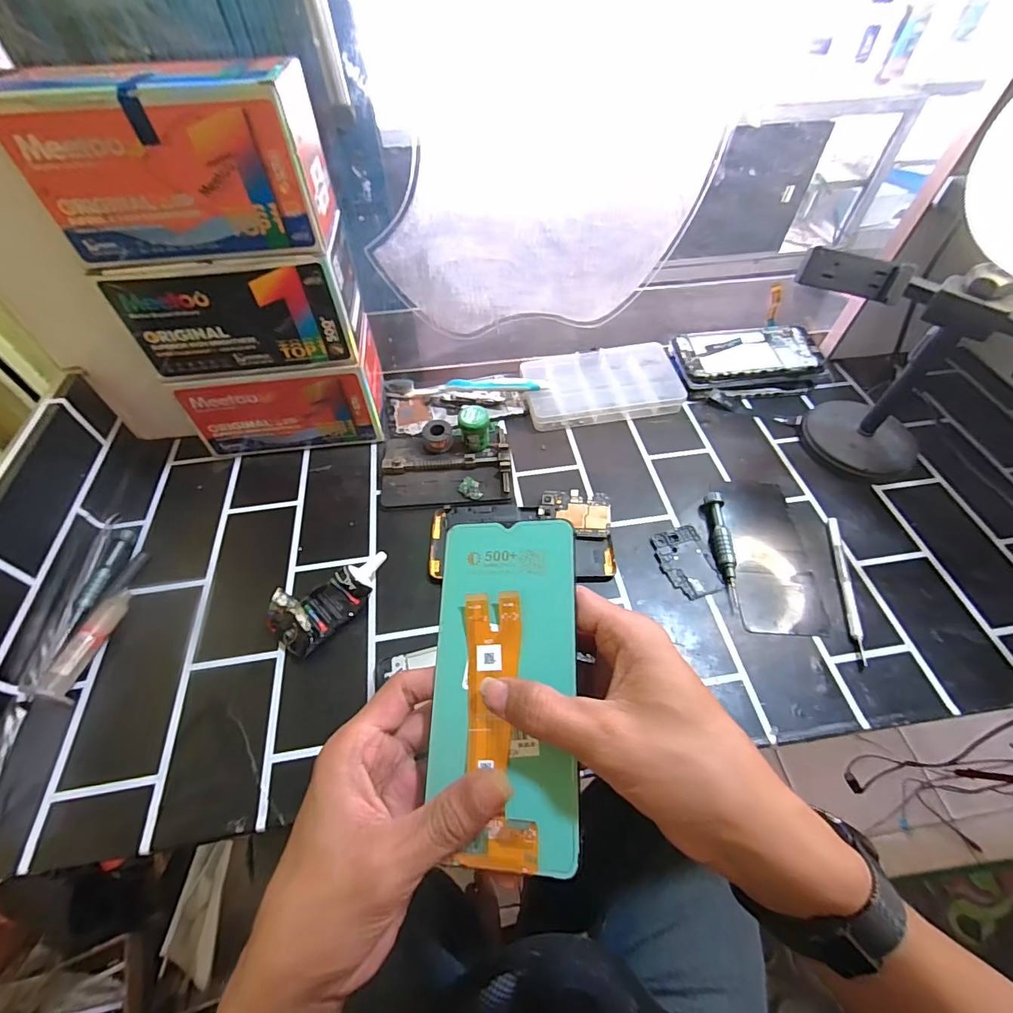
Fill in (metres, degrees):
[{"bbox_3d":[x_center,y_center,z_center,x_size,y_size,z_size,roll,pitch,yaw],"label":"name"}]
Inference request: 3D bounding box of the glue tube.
[{"bbox_3d":[-0.143,0.073,0.384,0.099,0.029,0.044,-39,62,-23],"label":"glue tube"}]

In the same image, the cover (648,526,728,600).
[{"bbox_3d":[0.159,0.049,0.416,0.045,0.004,0.065,-11,55,-7],"label":"cover"}]

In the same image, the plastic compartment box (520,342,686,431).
[{"bbox_3d":[0.108,-0.142,0.545,0.171,0.024,0.101,-8,55,-4],"label":"plastic compartment box"}]

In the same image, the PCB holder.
[{"bbox_3d":[-0.061,-0.043,0.474,0.127,0.019,0.092,-4,54,-2],"label":"PCB holder"}]

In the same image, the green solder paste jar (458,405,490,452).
[{"bbox_3d":[-0.032,-0.077,0.479,0.030,0.044,0.029,0,54,1],"label":"green solder paste jar"}]

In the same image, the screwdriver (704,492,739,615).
[{"bbox_3d":[0.194,0.036,0.417,0.013,0.018,0.112,2,54,3],"label":"screwdriver"}]

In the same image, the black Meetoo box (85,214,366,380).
[{"bbox_3d":[-0.222,-0.177,0.405,0.173,0.092,0.082,-5,54,-2],"label":"black Meetoo box"}]

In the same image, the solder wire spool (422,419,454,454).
[{"bbox_3d":[-0.072,-0.073,0.490,0.030,0.024,0.025,-13,55,-8],"label":"solder wire spool"}]

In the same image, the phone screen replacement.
[{"bbox_3d":[-0.002,0.081,0.227,0.069,0.005,0.155,-2,68,12],"label":"phone screen replacement"}]

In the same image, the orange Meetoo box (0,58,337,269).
[{"bbox_3d":[-0.224,-0.244,0.332,0.184,0.099,0.090,-11,55,-7],"label":"orange Meetoo box"}]

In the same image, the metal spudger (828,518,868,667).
[{"bbox_3d":[0.289,0.067,0.399,0.007,0.008,0.134,9,55,8],"label":"metal spudger"}]

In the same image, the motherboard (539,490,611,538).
[{"bbox_3d":[0.064,0.005,0.439,0.065,0.005,0.044,5,65,9],"label":"motherboard"}]

